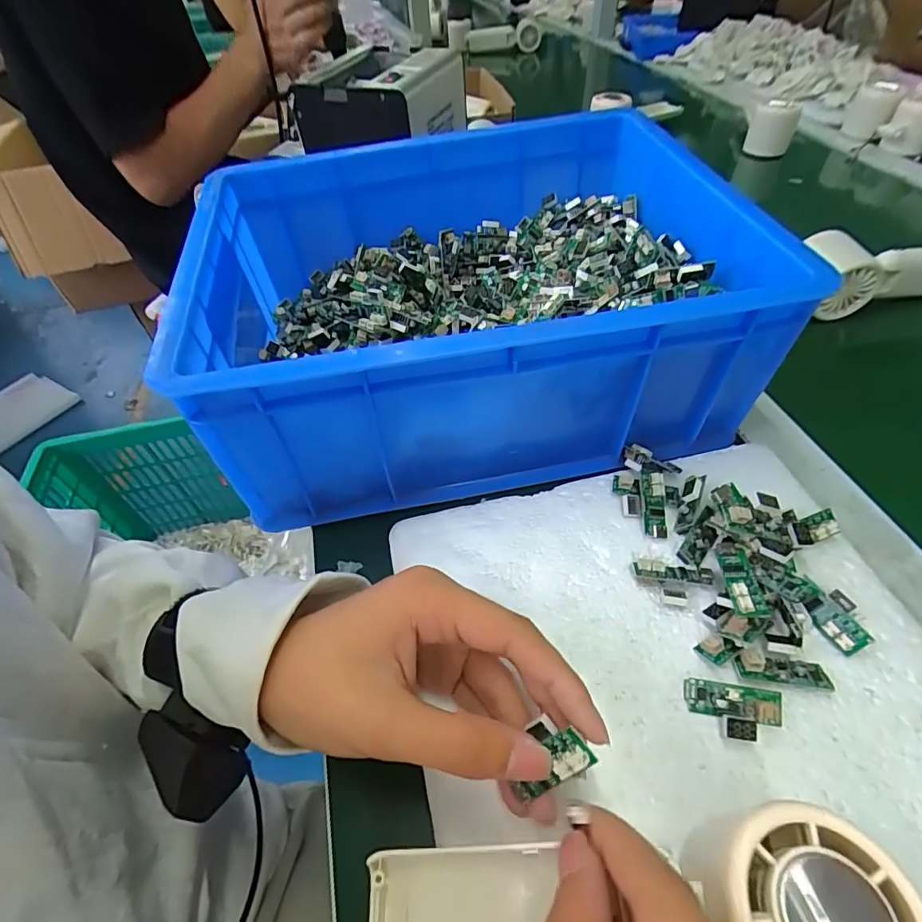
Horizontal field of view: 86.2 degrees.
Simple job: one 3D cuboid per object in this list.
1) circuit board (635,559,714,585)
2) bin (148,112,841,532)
[{"bbox_3d":[0.114,0.060,0.265,0.040,0.006,0.014,3,50,7],"label":"circuit board"},{"bbox_3d":[0.007,-0.111,0.350,0.329,0.146,0.256,-11,50,-4],"label":"bin"}]

